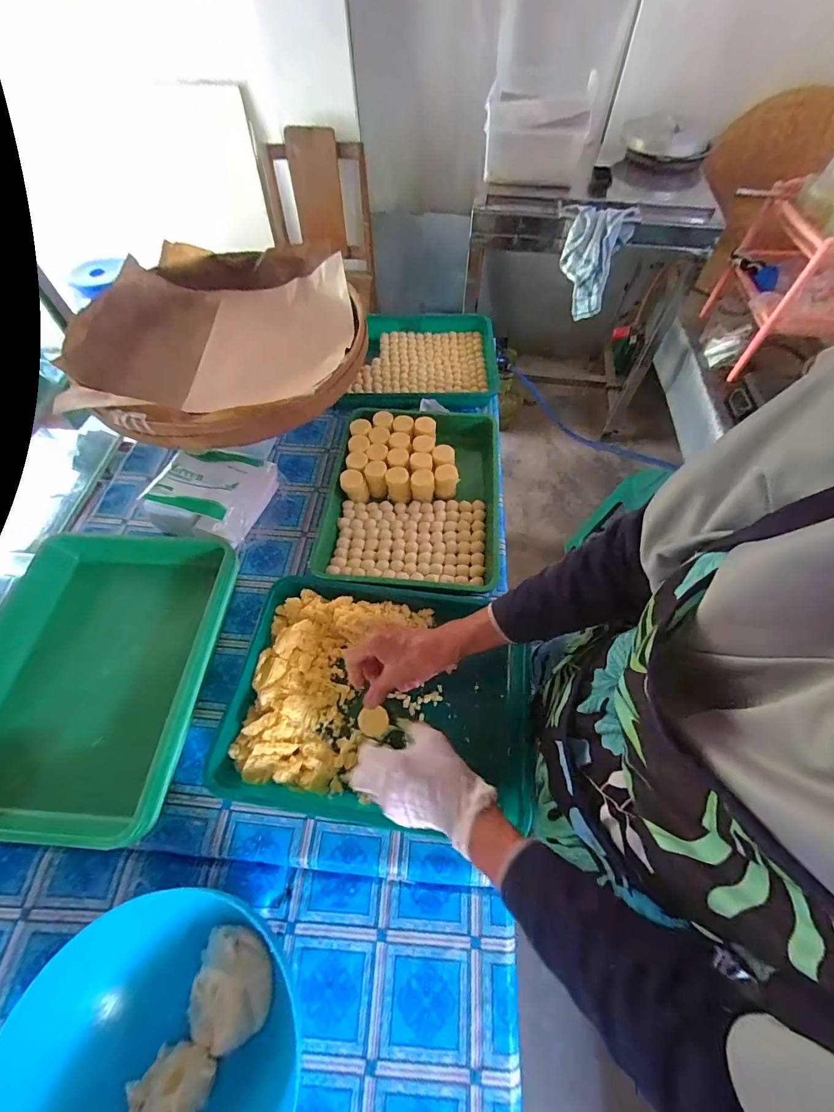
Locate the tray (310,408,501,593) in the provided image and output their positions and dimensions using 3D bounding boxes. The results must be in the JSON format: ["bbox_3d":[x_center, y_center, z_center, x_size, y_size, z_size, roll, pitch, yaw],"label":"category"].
[{"bbox_3d":[-0.006,-0.105,0.655,0.282,0.059,0.352,4,60,3],"label":"tray"}]

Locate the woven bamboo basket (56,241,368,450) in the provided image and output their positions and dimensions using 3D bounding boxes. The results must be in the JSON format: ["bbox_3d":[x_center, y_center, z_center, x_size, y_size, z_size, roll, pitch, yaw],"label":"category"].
[{"bbox_3d":[-0.329,-0.383,0.700,0.455,0.084,0.499,0,60,0],"label":"woven bamboo basket"}]

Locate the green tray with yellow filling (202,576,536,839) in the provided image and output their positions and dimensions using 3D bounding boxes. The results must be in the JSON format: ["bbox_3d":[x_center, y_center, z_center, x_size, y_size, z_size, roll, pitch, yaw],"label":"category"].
[{"bbox_3d":[-0.041,0.171,0.504,0.358,0.050,0.265,6,60,4],"label":"green tray with yellow filling"}]

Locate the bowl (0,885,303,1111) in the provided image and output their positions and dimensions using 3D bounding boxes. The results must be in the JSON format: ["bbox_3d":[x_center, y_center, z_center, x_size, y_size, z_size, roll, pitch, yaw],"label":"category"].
[{"bbox_3d":[-0.222,0.449,0.344,0.228,0.119,0.216,0,60,0],"label":"bowl"}]

